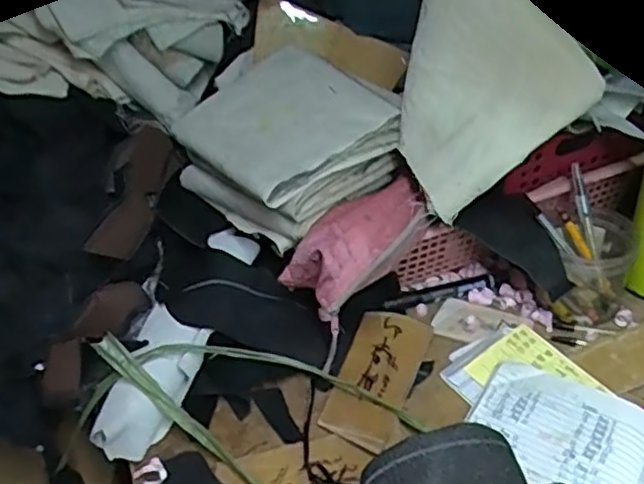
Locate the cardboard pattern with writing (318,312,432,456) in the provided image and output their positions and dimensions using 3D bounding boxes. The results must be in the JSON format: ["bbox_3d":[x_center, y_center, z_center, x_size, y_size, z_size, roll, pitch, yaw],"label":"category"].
[{"bbox_3d":[0.052,0.124,0.632,0.069,0.006,0.156,10,41,21],"label":"cardboard pattern with writing"}]

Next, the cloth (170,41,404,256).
[{"bbox_3d":[-0.039,-0.109,0.713,0.196,0.100,0.200,-33,45,-29],"label":"cloth"}]

